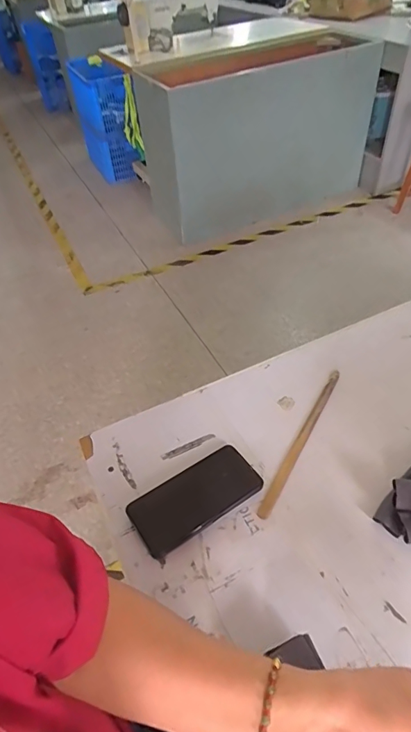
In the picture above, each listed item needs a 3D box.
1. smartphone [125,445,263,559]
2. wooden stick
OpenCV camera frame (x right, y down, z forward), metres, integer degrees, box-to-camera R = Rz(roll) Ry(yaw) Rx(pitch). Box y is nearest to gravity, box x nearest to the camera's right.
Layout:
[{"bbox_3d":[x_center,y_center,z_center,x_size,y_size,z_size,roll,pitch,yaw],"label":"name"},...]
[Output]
[{"bbox_3d":[-0.012,0.164,0.549,0.161,0.011,0.079,-28,52,-17],"label":"smartphone"},{"bbox_3d":[0.135,0.099,0.604,0.017,0.005,0.260,22,52,23],"label":"wooden stick"}]

